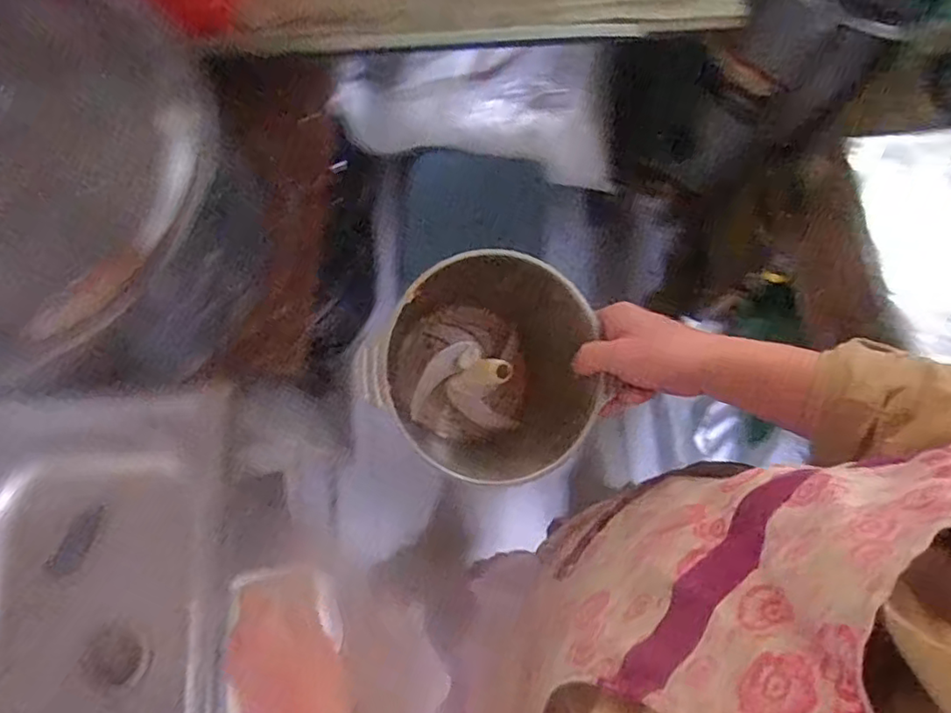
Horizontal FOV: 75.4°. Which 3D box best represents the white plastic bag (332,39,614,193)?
[{"bbox_3d":[0.008,-0.447,1.141,0.512,0.300,0.076,4,76,0],"label":"white plastic bag"}]

